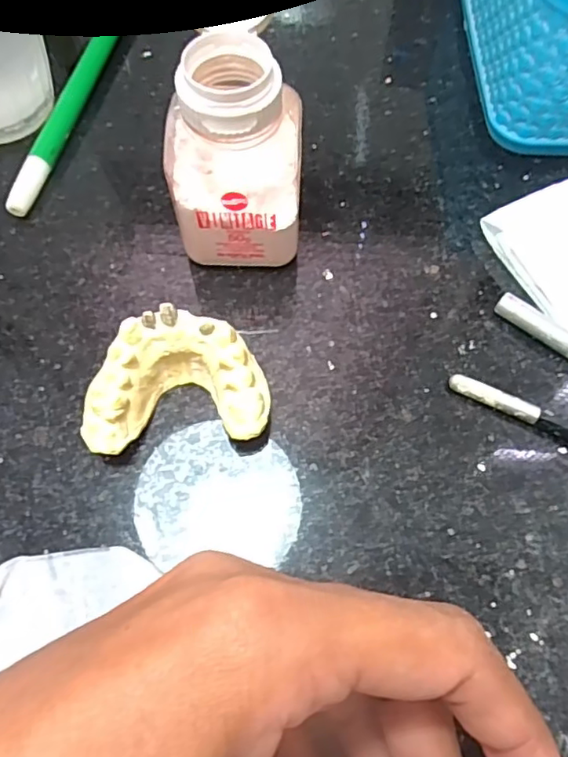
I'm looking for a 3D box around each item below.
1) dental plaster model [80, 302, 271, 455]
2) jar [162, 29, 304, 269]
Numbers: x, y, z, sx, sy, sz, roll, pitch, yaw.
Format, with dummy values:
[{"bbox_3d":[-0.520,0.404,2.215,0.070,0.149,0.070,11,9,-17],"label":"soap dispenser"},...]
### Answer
[{"bbox_3d":[-0.033,0.001,0.180,0.054,0.026,0.037,-5,67,-3],"label":"dental plaster model"},{"bbox_3d":[-0.015,-0.068,0.186,0.040,0.068,0.036,2,67,0],"label":"jar"}]

